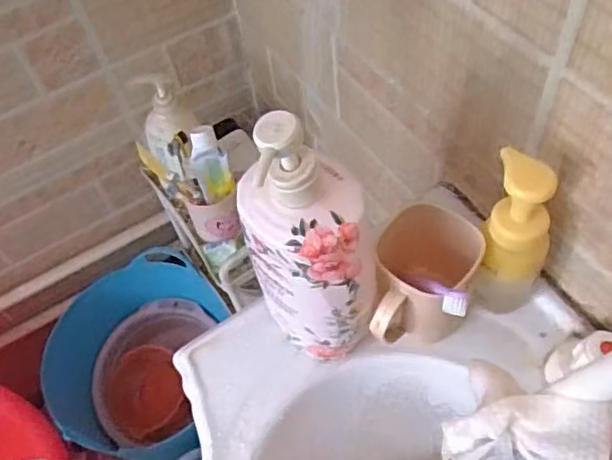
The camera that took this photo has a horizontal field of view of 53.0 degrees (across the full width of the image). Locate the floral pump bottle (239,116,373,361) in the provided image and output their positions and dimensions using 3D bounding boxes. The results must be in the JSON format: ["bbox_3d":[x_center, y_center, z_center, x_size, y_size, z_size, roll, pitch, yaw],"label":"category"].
[{"bbox_3d":[0.005,0.021,0.465,0.089,0.259,0.075,-15,55,-4],"label":"floral pump bottle"}]

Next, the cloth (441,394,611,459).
[{"bbox_3d":[0.104,0.103,0.297,0.072,0.036,0.041,8,57,12],"label":"cloth"}]

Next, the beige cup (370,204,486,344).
[{"bbox_3d":[0.103,0.045,0.529,0.083,0.081,0.099,3,56,8],"label":"beige cup"}]

